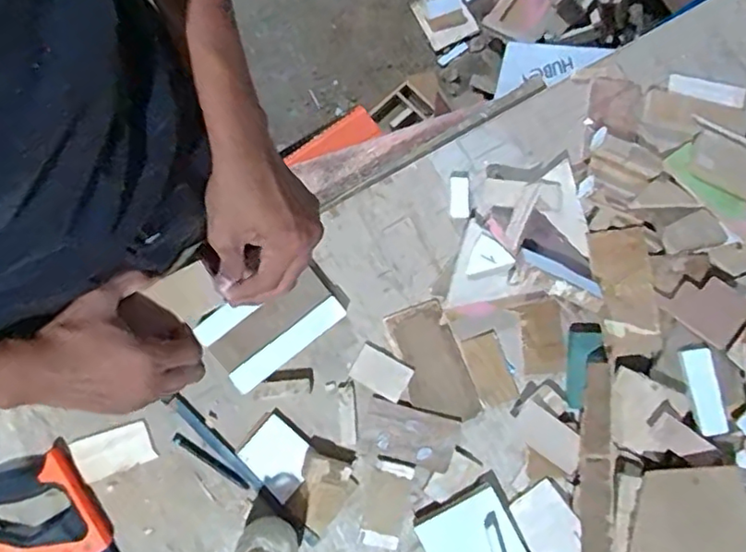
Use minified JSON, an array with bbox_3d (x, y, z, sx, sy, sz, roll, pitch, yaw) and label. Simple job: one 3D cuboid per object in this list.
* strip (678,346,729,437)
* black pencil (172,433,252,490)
[{"bbox_3d":[0.372,0.129,0.672,0.034,0.008,0.096,-10,84,-5],"label":"strip"},{"bbox_3d":[-0.182,0.210,0.675,0.101,0.008,0.014,33,83,1],"label":"black pencil"}]

